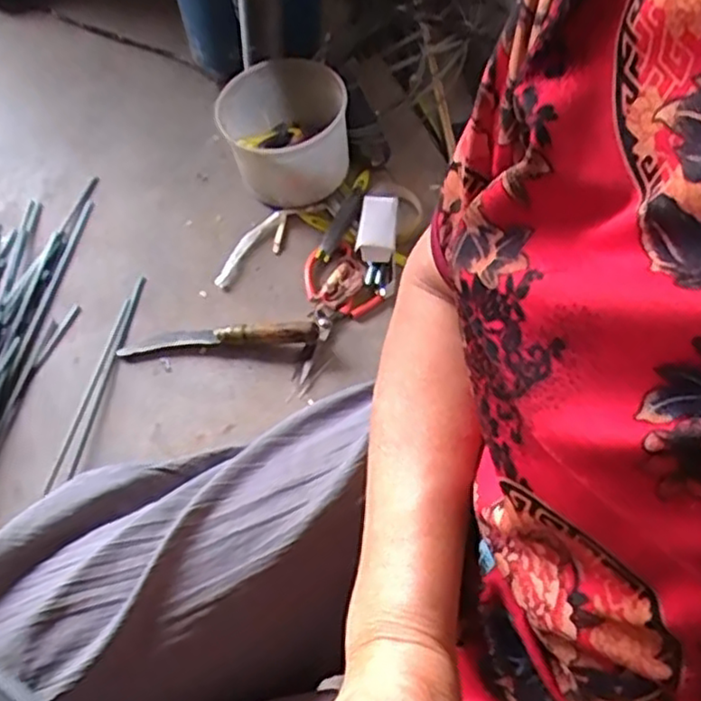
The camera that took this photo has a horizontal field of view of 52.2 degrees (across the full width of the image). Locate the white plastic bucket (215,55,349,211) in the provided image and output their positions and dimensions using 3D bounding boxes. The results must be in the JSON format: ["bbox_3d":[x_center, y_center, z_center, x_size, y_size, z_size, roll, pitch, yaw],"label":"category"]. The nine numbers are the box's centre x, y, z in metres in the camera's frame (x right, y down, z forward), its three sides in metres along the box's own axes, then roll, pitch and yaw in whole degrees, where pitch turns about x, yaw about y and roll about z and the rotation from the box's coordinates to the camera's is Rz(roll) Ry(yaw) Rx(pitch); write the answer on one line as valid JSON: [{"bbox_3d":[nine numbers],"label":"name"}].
[{"bbox_3d":[-0.087,-0.287,0.953,0.156,0.127,0.167,3,58,-5],"label":"white plastic bucket"}]

